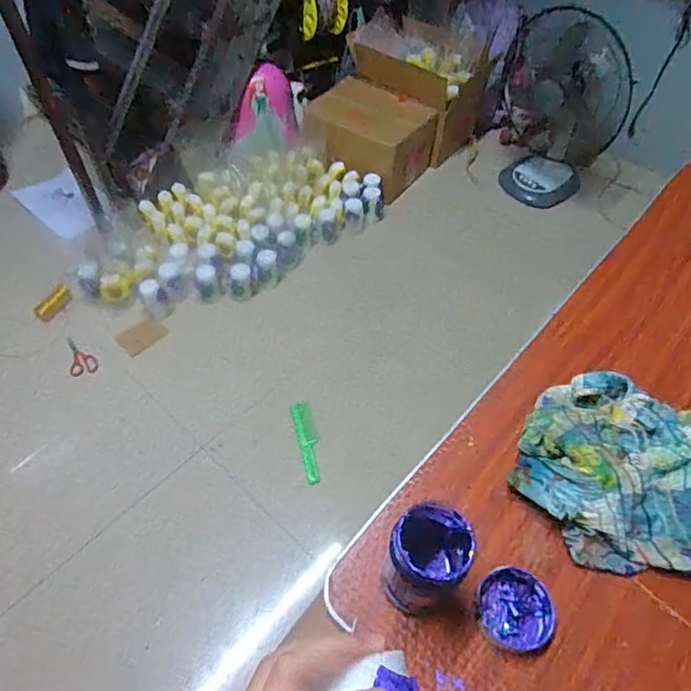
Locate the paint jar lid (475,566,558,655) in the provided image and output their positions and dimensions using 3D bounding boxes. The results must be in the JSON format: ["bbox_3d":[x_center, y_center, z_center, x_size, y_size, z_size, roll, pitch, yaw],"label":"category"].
[{"bbox_3d":[0.135,0.208,0.423,0.059,0.019,0.056,1,54,-1],"label":"paint jar lid"}]

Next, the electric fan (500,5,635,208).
[{"bbox_3d":[0.670,-0.741,1.721,0.388,0.437,0.332,18,55,11],"label":"electric fan"}]

